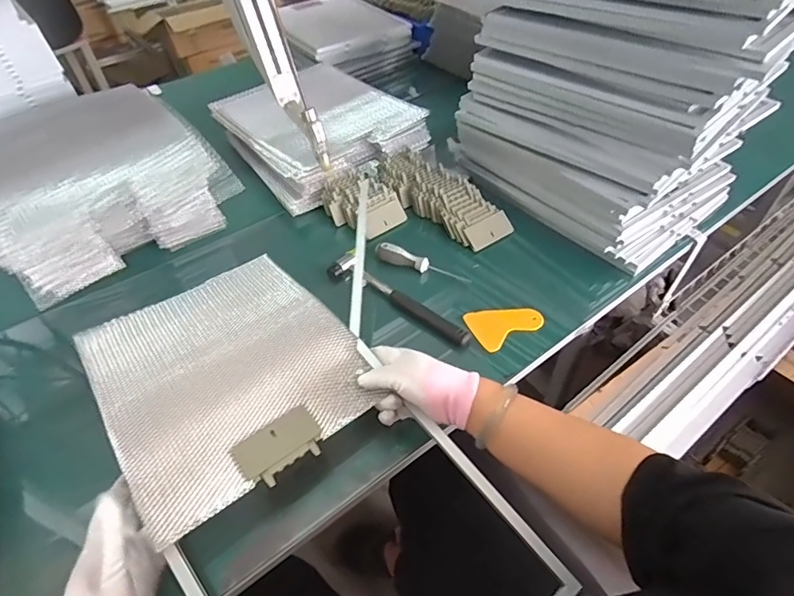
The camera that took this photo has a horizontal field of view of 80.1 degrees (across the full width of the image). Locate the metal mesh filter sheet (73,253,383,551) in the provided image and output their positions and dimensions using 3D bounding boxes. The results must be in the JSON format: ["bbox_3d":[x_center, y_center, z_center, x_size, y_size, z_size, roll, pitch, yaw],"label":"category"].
[{"bbox_3d":[-0.207,0.076,0.571,0.268,0.035,0.320,-32,54,-24],"label":"metal mesh filter sheet"}]

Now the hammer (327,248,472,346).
[{"bbox_3d":[-0.001,-0.006,0.693,0.250,0.021,0.055,31,56,28],"label":"hammer"}]

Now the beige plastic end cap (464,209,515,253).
[{"bbox_3d":[0.155,-0.113,0.788,0.086,0.007,0.042,-29,91,-21],"label":"beige plastic end cap"}]

